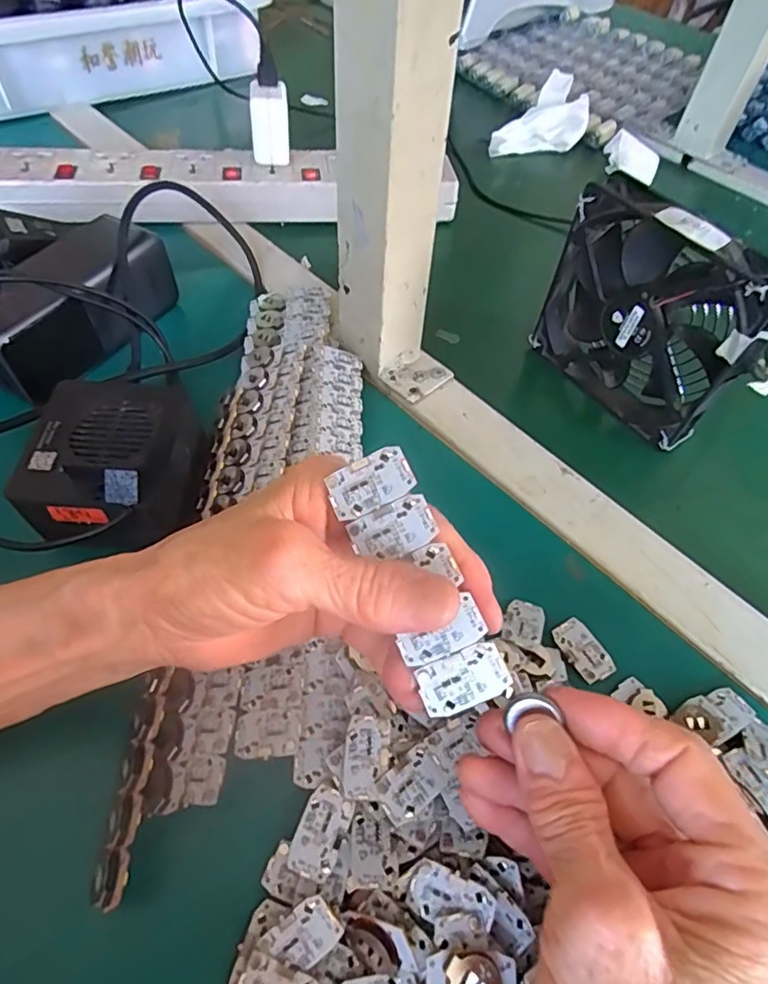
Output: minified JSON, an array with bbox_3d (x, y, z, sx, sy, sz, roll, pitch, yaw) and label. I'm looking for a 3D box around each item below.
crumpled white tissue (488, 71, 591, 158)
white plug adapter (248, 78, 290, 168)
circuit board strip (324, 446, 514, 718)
[{"bbox_3d":[0.160,-0.366,0.554,0.064,0.039,0.122,39,63,21],"label":"crumpled white tissue"},{"bbox_3d":[-0.089,-0.285,0.438,0.029,0.054,0.031,-7,57,-7],"label":"white plug adapter"},{"bbox_3d":[0.011,0.030,0.187,0.028,0.004,0.088,-26,84,8],"label":"circuit board strip"}]

